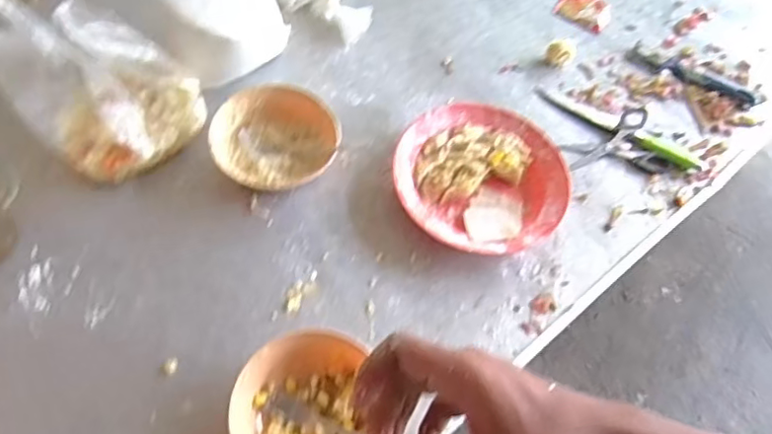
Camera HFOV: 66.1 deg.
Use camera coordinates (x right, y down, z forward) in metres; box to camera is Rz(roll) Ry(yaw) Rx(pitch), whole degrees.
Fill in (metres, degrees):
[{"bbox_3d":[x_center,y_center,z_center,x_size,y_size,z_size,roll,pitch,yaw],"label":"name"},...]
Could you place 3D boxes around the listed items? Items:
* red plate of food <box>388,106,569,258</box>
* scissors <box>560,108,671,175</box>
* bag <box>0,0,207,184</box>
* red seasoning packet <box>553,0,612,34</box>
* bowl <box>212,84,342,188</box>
[{"bbox_3d":[0.116,-0.049,0.721,0.208,0.045,0.201,2,60,-3],"label":"red plate of food"},{"bbox_3d":[0.304,-0.103,0.793,0.144,0.017,0.104,-8,61,-9],"label":"scissors"},{"bbox_3d":[-0.300,-0.133,0.619,0.188,0.190,0.090,-14,62,-12],"label":"bag"},{"bbox_3d":[0.314,-0.331,0.935,0.086,0.014,0.076,32,62,14],"label":"red seasoning packet"},{"bbox_3d":[-0.131,-0.091,0.711,0.144,0.047,0.137,-17,62,-14],"label":"bowl"}]

